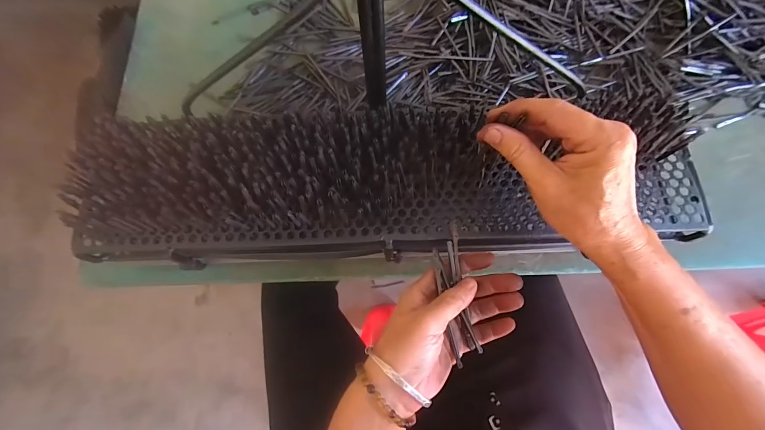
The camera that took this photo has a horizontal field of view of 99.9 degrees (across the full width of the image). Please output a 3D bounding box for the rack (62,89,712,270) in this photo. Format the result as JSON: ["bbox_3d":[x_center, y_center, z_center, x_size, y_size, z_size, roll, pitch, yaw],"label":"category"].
[{"bbox_3d":[-0.001,-0.030,0.321,0.581,0.075,0.134,-3,74,0],"label":"rack"}]

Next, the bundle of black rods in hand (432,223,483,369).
[{"bbox_3d":[0.065,0.069,0.284,0.034,0.006,0.122,-5,82,1],"label":"bundle of black rods in hand"}]

